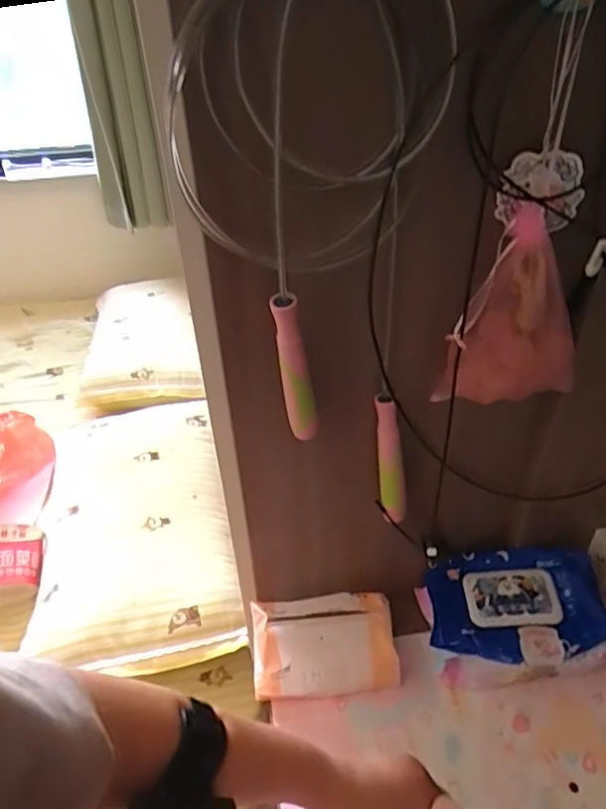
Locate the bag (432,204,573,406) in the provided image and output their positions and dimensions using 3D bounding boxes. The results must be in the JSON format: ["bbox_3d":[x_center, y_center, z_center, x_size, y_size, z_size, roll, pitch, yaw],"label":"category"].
[{"bbox_3d":[0.164,-0.069,0.452,0.100,0.145,0.032,-6,39,-5],"label":"bag"}]

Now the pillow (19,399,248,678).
[{"bbox_3d":[-0.328,0.217,1.134,0.366,0.099,0.620,-10,39,-9],"label":"pillow"}]

